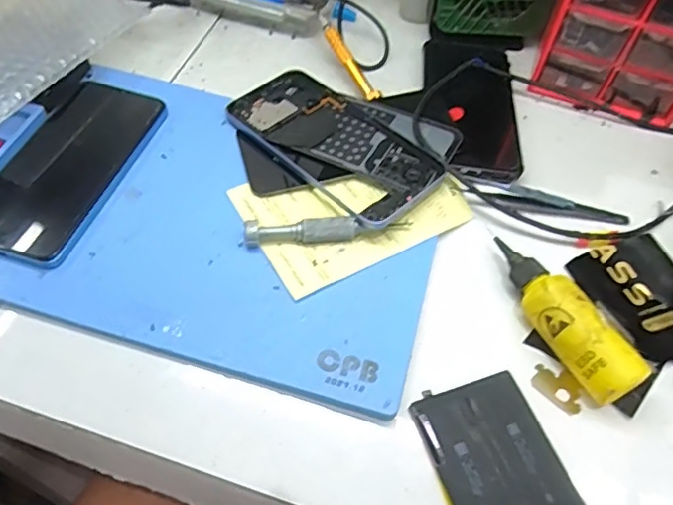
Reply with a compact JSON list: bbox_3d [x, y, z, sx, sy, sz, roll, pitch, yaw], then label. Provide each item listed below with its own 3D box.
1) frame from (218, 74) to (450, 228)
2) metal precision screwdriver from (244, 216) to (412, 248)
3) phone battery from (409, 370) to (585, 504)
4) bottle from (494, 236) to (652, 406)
[{"bbox_3d":[-0.003,-0.085,0.435,0.084,0.011,0.171,-37,60,-23],"label":"frame"},{"bbox_3d":[-0.006,-0.015,0.386,0.110,0.016,0.014,-1,56,-4],"label":"metal precision screwdriver"},{"bbox_3d":[0.092,0.121,0.314,0.068,0.009,0.104,-15,58,-13],"label":"phone battery"},{"bbox_3d":[0.136,0.040,0.355,0.035,0.036,0.114,-26,61,-19],"label":"bottle"}]

